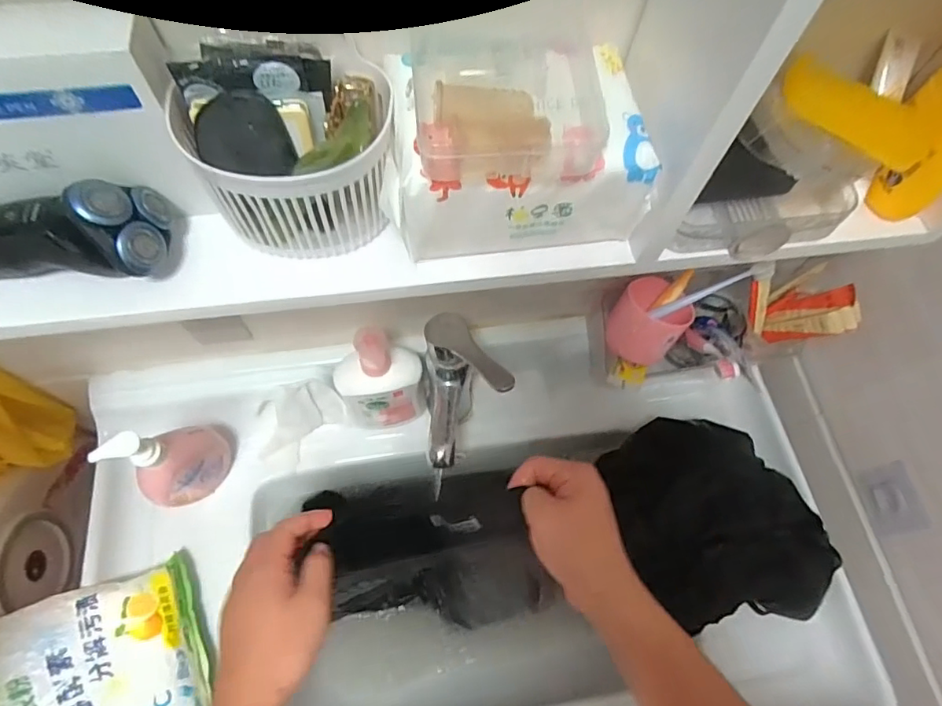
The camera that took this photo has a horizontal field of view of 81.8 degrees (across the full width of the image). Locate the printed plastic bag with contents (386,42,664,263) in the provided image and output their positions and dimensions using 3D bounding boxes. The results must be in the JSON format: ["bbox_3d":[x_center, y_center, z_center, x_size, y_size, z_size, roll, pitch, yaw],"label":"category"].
[{"bbox_3d":[0.029,-0.125,0.329,0.156,0.095,0.088,-7,66,-6],"label":"printed plastic bag with contents"}]

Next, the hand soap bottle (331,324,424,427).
[{"bbox_3d":[-0.102,0.032,0.610,0.098,0.170,0.058,-18,67,-11],"label":"hand soap bottle"}]

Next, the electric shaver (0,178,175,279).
[{"bbox_3d":[-0.263,-0.075,0.315,0.157,0.045,0.059,1,65,-3],"label":"electric shaver"}]

